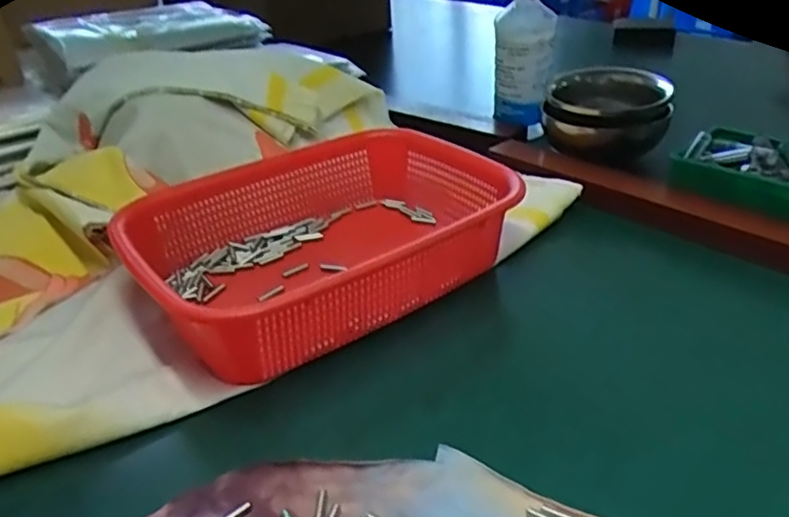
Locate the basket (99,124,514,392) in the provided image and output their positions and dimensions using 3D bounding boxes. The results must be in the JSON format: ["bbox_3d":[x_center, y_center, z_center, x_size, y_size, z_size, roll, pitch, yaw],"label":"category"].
[{"bbox_3d":[-0.054,-0.018,0.501,0.293,0.094,0.202,-22,35,-27],"label":"basket"}]

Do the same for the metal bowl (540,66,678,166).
[{"bbox_3d":[0.223,-0.153,0.667,0.125,0.067,0.098,8,33,17],"label":"metal bowl"}]

